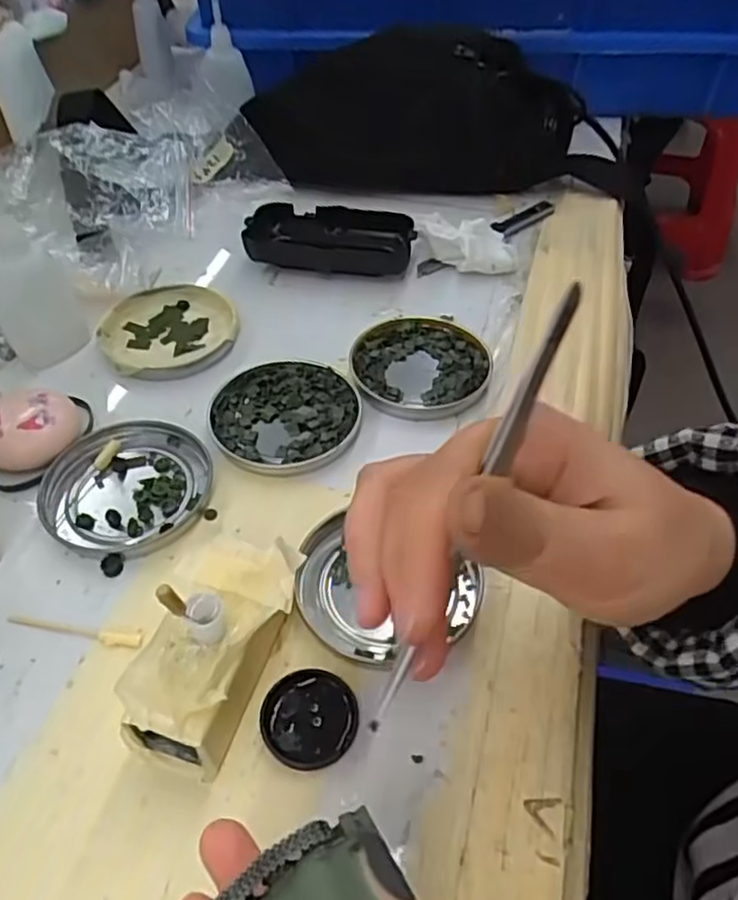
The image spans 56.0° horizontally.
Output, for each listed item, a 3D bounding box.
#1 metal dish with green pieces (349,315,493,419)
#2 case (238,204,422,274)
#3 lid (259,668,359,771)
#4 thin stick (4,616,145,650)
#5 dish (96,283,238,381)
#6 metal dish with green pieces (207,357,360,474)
[{"bbox_3d":[0.029,-0.050,0.396,0.077,0.010,0.078,0,48,0],"label":"metal dish with green pieces"},{"bbox_3d":[-0.026,-0.139,0.466,0.107,0.026,0.048,6,48,5],"label":"case"},{"bbox_3d":[-0.023,0.101,0.261,0.035,0.006,0.035,0,48,0],"label":"lid"},{"bbox_3d":[-0.122,0.075,0.288,0.061,0.004,0.006,9,49,8],"label":"thin stick"},{"bbox_3d":[-0.120,-0.072,0.418,0.078,0.012,0.079,0,48,0],"label":"dish"},{"bbox_3d":[-0.045,-0.019,0.368,0.077,0.009,0.074,0,48,0],"label":"metal dish with green pieces"}]

